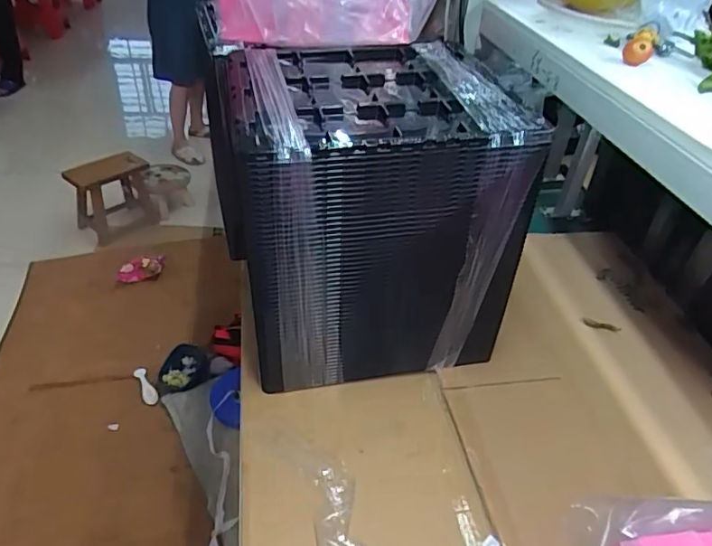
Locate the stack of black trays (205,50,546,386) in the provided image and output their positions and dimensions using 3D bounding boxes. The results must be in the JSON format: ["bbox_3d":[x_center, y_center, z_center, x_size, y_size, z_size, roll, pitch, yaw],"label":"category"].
[{"bbox_3d":[-0.001,-0.091,0.844,0.412,0.420,0.348,-3,39,-9],"label":"stack of black trays"}]

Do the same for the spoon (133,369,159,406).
[{"bbox_3d":[-0.678,0.369,1.714,0.046,0.021,0.147,-19,44,-26],"label":"spoon"}]

